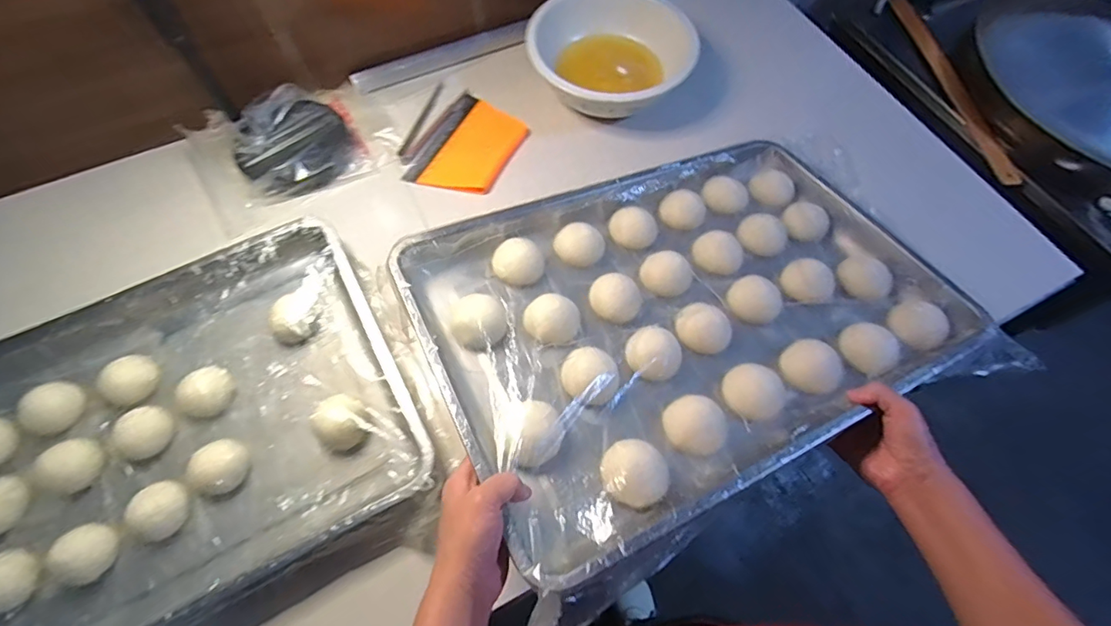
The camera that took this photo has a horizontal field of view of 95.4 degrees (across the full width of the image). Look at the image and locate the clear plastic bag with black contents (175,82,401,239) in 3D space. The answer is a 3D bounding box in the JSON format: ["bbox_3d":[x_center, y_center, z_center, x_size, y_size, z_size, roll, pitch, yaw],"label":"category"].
[{"bbox_3d":[-0.394,-0.258,0.752,0.286,0.043,0.207,-26,68,-13],"label":"clear plastic bag with black contents"}]

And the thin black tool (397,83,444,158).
[{"bbox_3d":[-0.212,-0.306,0.803,0.014,0.009,0.161,17,65,6],"label":"thin black tool"}]

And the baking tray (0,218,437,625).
[{"bbox_3d":[-0.480,0.160,0.558,0.614,0.054,0.406,-26,68,-13],"label":"baking tray"}]

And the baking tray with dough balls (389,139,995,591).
[{"bbox_3d":[0.154,-0.015,0.591,0.589,0.050,0.406,-22,60,-19],"label":"baking tray with dough balls"}]

